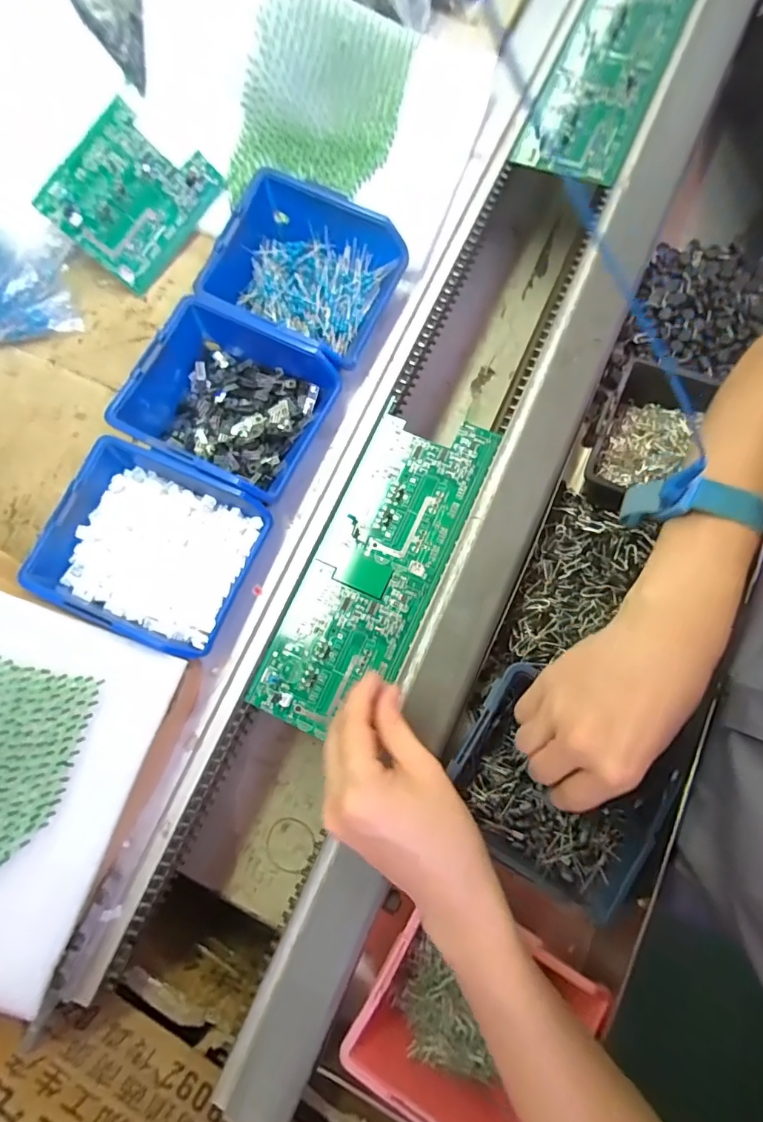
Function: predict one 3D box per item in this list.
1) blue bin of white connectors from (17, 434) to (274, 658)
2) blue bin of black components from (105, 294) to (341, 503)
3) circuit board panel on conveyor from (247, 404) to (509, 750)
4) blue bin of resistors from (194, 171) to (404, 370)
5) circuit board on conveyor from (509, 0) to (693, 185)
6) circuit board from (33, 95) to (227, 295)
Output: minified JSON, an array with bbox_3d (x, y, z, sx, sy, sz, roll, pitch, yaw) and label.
[{"bbox_3d":[-0.158,-0.008,0.351,0.129,0.050,0.118,22,81,7],"label":"blue bin of white connectors"},{"bbox_3d":[-0.118,-0.121,0.377,0.140,0.055,0.121,25,81,7],"label":"blue bin of black components"},{"bbox_3d":[-0.004,0.003,0.376,0.095,0.007,0.256,23,80,6],"label":"circuit board panel on conveyor"},{"bbox_3d":[-0.061,-0.226,0.393,0.129,0.049,0.120,25,81,7],"label":"blue bin of resistors"},{"bbox_3d":[0.215,-0.469,0.471,0.096,0.019,0.253,24,80,6],"label":"circuit board on conveyor"},{"bbox_3d":[-0.212,-0.317,0.424,0.094,0.007,0.129,37,86,-30],"label":"circuit board"}]

